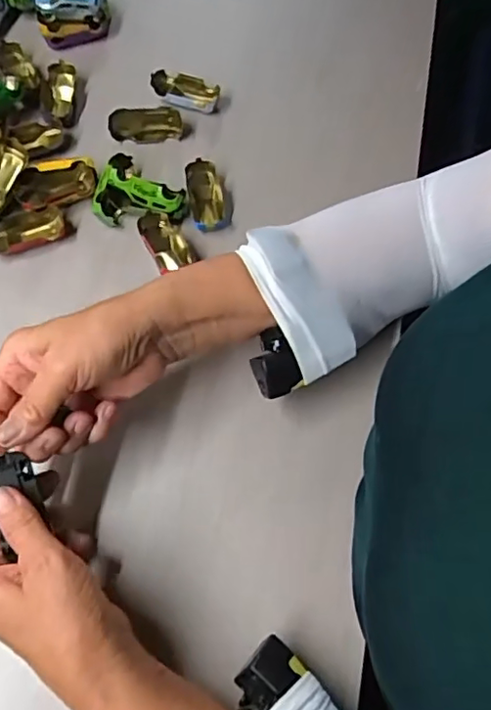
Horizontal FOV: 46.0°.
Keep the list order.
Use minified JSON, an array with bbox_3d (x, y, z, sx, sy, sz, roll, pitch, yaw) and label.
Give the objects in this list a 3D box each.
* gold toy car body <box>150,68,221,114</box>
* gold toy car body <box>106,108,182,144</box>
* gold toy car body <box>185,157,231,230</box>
[{"bbox_3d":[-0.057,-0.247,0.539,0.062,0.015,0.029,17,68,5],"label":"gold toy car body"},{"bbox_3d":[-0.090,-0.210,0.525,0.064,0.016,0.025,-7,68,-4],"label":"gold toy car body"},{"bbox_3d":[-0.032,-0.134,0.498,0.033,0.023,0.064,-12,69,-6],"label":"gold toy car body"}]

